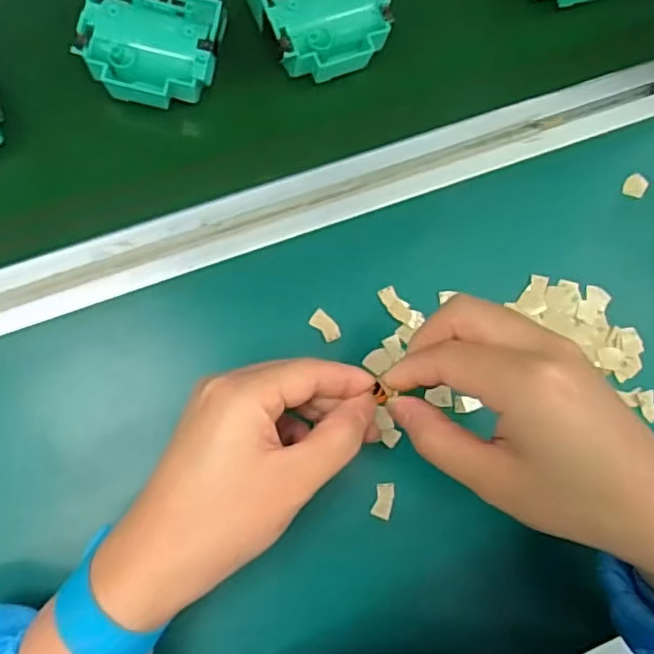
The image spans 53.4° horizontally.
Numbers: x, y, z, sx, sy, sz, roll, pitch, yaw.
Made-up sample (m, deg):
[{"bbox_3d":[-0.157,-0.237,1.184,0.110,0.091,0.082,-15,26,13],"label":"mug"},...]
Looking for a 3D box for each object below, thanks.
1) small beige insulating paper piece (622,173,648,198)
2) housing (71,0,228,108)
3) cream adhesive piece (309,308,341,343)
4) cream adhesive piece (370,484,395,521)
[{"bbox_3d":[0.204,-0.094,0.428,0.013,0.004,0.015,14,87,-3],"label":"small beige insulating paper piece"},{"bbox_3d":[-0.101,-0.165,0.386,0.076,0.038,0.068,11,87,-4],"label":"housing"},{"bbox_3d":[-0.001,-0.001,0.395,0.012,0.004,0.021,-43,91,-4],"label":"cream adhesive piece"},{"bbox_3d":[0.034,0.104,0.389,0.011,0.005,0.021,14,87,-3],"label":"cream adhesive piece"}]

